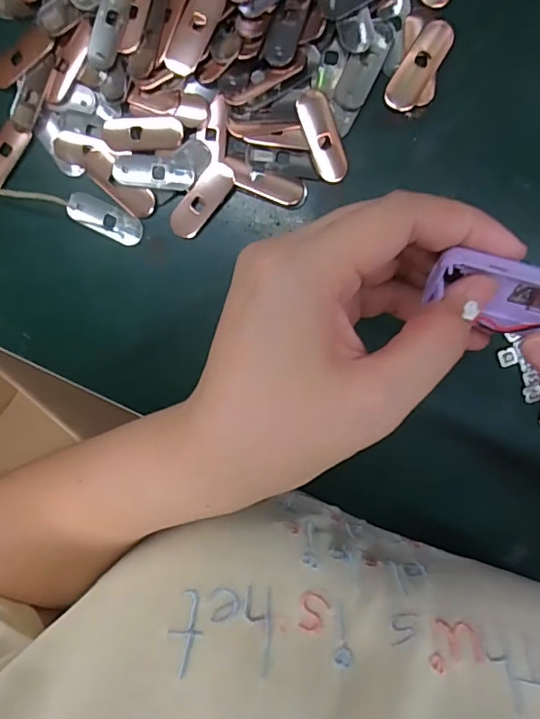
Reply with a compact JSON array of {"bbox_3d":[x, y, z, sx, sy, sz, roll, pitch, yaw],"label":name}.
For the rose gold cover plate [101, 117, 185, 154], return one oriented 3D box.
[{"bbox_3d":[-0.076,-0.134,0.311,0.050,0.006,0.017,-1,97,5],"label":"rose gold cover plate"}]

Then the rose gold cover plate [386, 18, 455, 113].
[{"bbox_3d":[0.084,-0.163,0.292,0.019,0.005,0.047,32,111,1],"label":"rose gold cover plate"}]

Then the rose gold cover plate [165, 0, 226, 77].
[{"bbox_3d":[-0.041,-0.186,0.293,0.022,0.008,0.049,22,98,2],"label":"rose gold cover plate"}]

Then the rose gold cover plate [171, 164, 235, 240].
[{"bbox_3d":[-0.041,-0.096,0.316,0.019,0.005,0.049,41,99,-1],"label":"rose gold cover plate"}]

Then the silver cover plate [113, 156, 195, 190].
[{"bbox_3d":[-0.070,-0.113,0.315,0.049,0.004,0.017,7,97,4],"label":"silver cover plate"}]

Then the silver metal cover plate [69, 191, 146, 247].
[{"bbox_3d":[-0.103,-0.088,0.327,0.049,0.004,0.020,26,98,2],"label":"silver metal cover plate"}]

